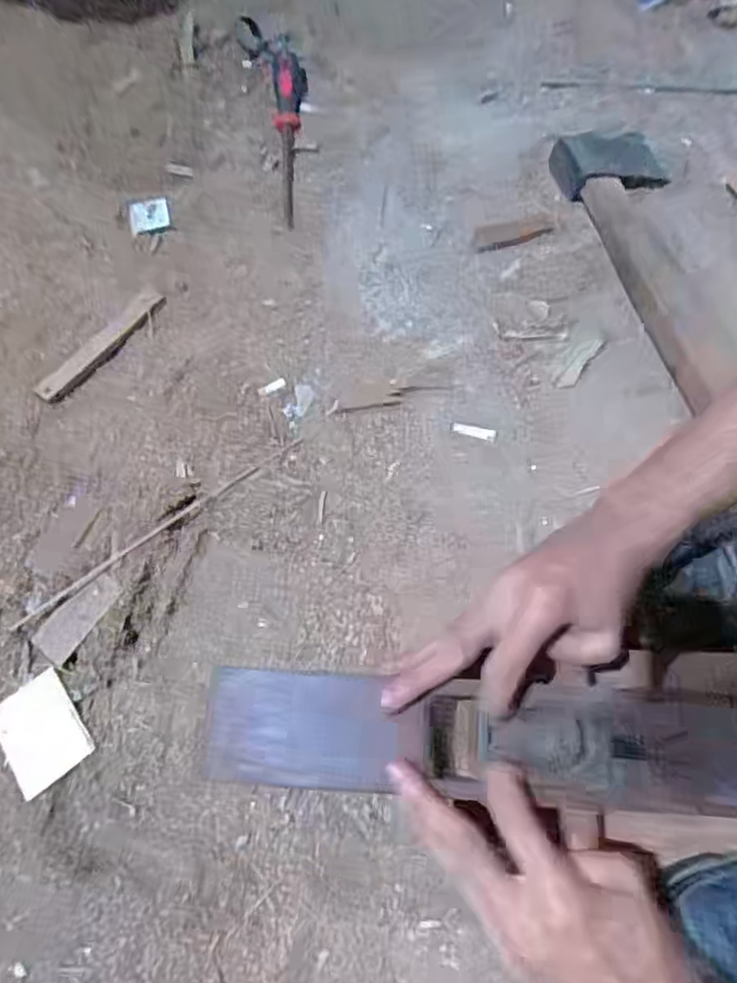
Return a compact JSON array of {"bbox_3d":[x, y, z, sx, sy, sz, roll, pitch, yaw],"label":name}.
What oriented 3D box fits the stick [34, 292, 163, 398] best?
[{"bbox_3d":[-0.251,-0.138,0.610,0.020,0.011,0.143,37,71,14],"label":"stick"}]

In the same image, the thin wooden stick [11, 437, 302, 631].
[{"bbox_3d":[-0.171,0.030,0.544,0.270,0.013,0.007,-34,71,-15],"label":"thin wooden stick"}]

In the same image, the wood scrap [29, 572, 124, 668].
[{"bbox_3d":[-0.229,0.097,0.514,0.030,0.004,0.075,37,71,14],"label":"wood scrap"}]

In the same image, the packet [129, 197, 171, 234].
[{"bbox_3d":[-0.224,-0.282,0.665,0.038,0.007,0.038,-11,67,-6],"label":"packet"}]

